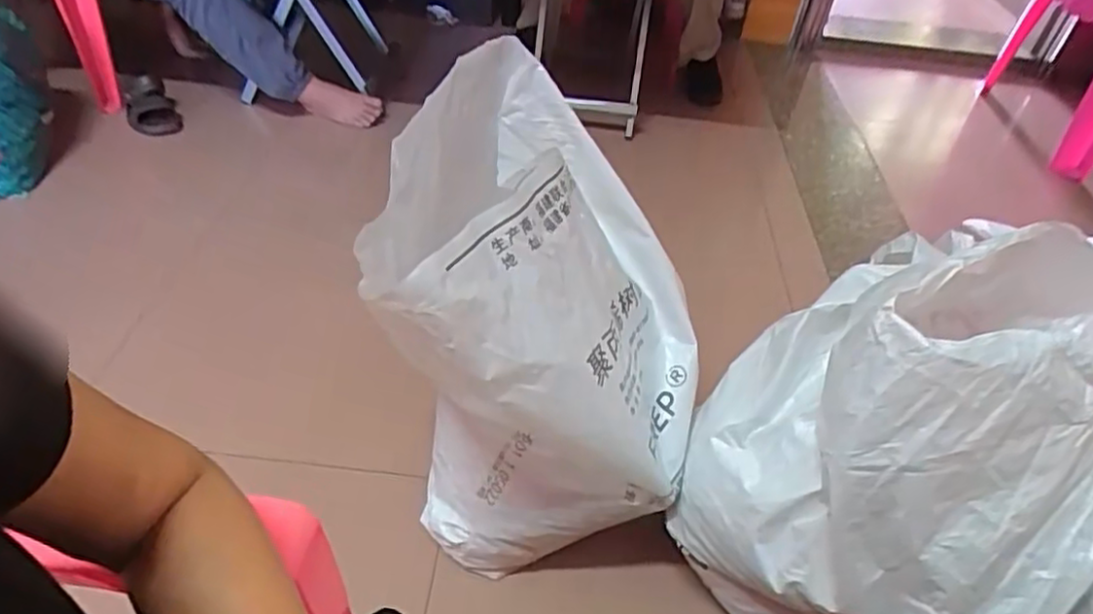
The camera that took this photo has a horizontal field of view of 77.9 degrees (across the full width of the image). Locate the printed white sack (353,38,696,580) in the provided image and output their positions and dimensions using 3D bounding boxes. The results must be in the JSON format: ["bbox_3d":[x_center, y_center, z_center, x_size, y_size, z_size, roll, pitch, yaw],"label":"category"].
[{"bbox_3d":[-0.006,0.021,0.840,0.356,0.475,0.384,-3,44,-8],"label":"printed white sack"}]

